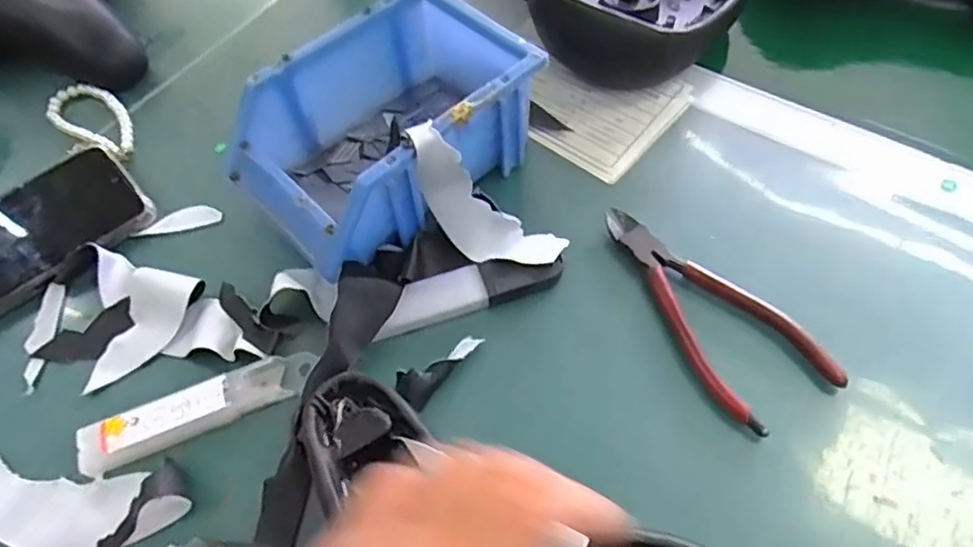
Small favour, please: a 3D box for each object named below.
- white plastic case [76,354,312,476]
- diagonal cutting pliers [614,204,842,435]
[{"bbox_3d":[-0.154,0.072,0.348,0.122,0.012,0.026,-22,58,-10],"label":"white plastic case"},{"bbox_3d":[0.128,0.014,0.371,0.066,0.010,0.150,-25,59,-12],"label":"diagonal cutting pliers"}]

